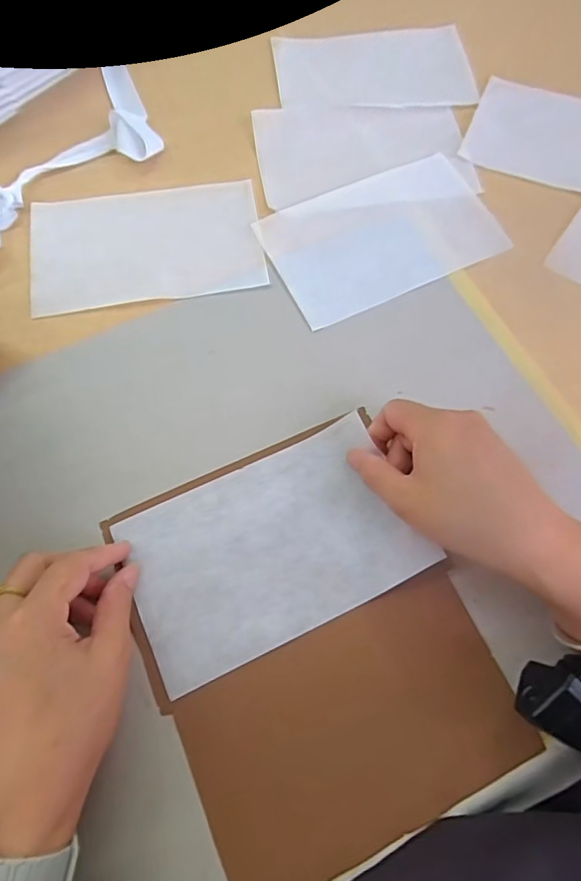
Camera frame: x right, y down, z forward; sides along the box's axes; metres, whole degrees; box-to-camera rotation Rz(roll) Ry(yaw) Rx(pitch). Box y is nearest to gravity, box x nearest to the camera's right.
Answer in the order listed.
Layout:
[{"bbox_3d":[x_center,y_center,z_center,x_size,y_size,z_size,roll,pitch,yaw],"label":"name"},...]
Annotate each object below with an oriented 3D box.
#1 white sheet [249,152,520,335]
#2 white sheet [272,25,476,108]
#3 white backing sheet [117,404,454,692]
[{"bbox_3d":[0.071,-0.164,0.415,0.174,0.010,0.109,-24,74,-6],"label":"white sheet"},{"bbox_3d":[0.077,-0.350,0.486,0.177,0.008,0.103,-1,70,-1],"label":"white sheet"},{"bbox_3d":[-0.013,0.064,0.322,0.170,0.018,0.109,-24,71,-9],"label":"white backing sheet"}]

